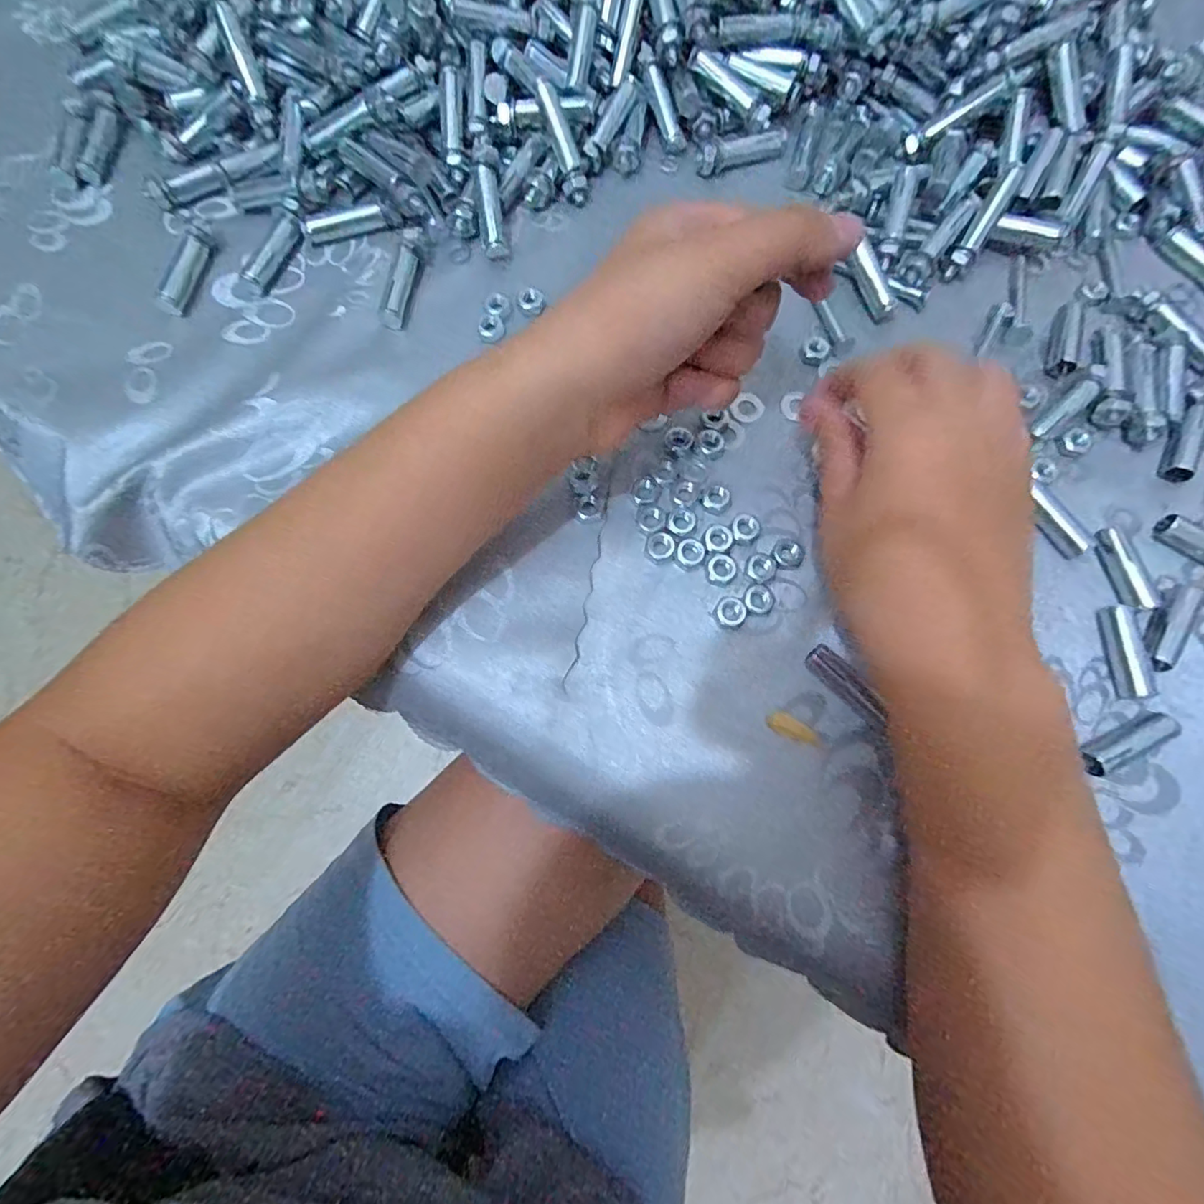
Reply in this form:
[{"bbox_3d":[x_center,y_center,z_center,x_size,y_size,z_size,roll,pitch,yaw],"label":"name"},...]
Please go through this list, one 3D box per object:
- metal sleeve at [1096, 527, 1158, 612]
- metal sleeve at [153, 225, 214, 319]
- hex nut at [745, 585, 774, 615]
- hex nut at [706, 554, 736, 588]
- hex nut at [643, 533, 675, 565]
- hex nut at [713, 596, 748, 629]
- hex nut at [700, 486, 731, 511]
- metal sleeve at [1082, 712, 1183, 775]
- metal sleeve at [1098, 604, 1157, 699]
[{"bbox_3d":[0.231,-0.015,0.249,0.010,0.008,0.039,-9,74,-4],"label":"metal sleeve"},{"bbox_3d":[-0.213,-0.170,0.287,0.010,0.010,0.052,10,74,2],"label":"metal sleeve"},{"bbox_3d":[0.069,-0.002,0.245,0.013,0.004,0.013,25,75,6],"label":"hex nut"},{"bbox_3d":[0.053,-0.014,0.249,0.013,0.004,0.014,24,75,6],"label":"hex nut"},{"bbox_3d":[0.026,-0.024,0.252,0.013,0.004,0.014,23,75,5],"label":"hex nut"},{"bbox_3d":[0.056,0.004,0.244,0.013,0.004,0.014,35,76,8],"label":"hex nut"},{"bbox_3d":[0.053,-0.048,0.258,0.012,0.004,0.013,35,76,8],"label":"hex nut"},{"bbox_3d":[0.217,0.057,0.229,0.045,0.011,0.014,-20,75,-7],"label":"metal sleeve"},{"bbox_3d":[0.223,0.021,0.240,0.011,0.008,0.040,1,74,-1],"label":"metal sleeve"}]

